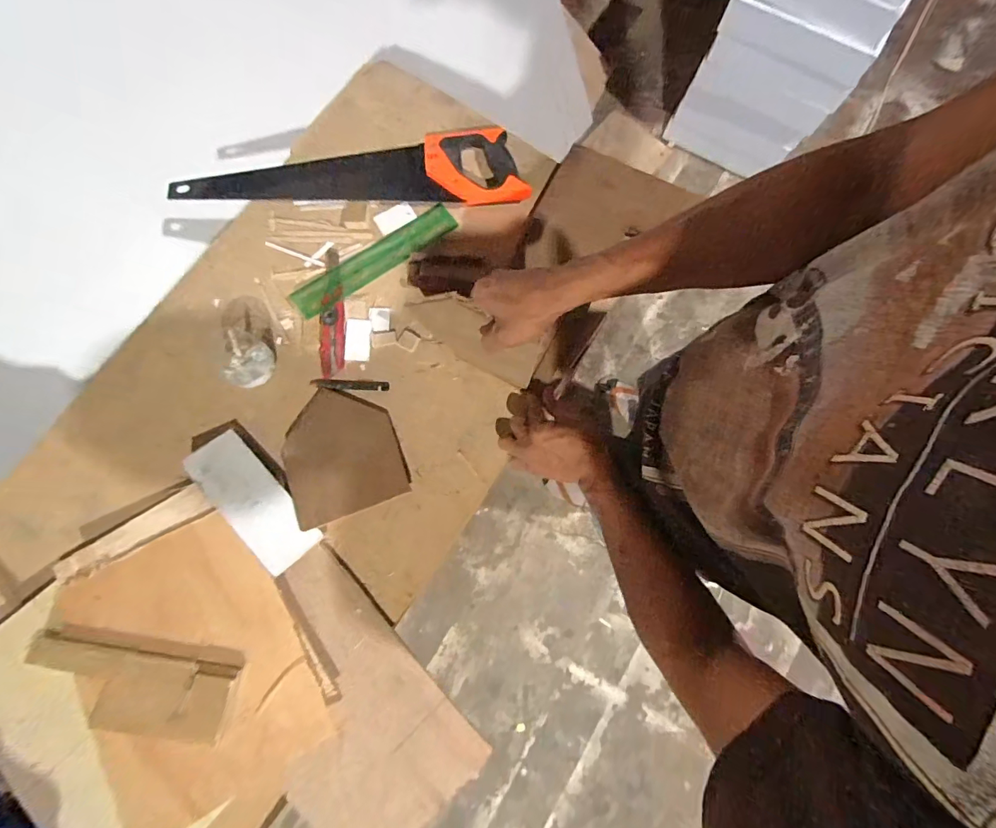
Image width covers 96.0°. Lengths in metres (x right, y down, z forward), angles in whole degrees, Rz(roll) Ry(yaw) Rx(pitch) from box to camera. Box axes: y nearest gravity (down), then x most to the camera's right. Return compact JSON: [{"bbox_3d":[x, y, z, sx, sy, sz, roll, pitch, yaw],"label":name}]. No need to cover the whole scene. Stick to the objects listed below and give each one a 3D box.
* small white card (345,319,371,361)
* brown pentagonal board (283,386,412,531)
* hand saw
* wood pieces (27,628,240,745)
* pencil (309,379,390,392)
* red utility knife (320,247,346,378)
[{"bbox_3d":[-0.189,-0.101,0.605,0.033,0.004,0.059,-1,80,1],"label":"small white card"},{"bbox_3d":[-0.199,0.046,0.569,0.136,0.007,0.158,-19,73,-12],"label":"brown pentagonal board"},{"bbox_3d":[-0.225,-0.367,0.667,0.523,0.031,0.124,-1,80,1],"label":"hand saw"},{"bbox_3d":[-0.384,0.281,0.463,0.215,0.008,0.072,12,63,-3],"label":"wood pieces"},{"bbox_3d":[-0.198,-0.040,0.602,0.102,0.007,0.014,2,80,1],"label":"pencil"},{"bbox_3d":[-0.226,-0.143,0.617,0.033,0.011,0.187,-4,80,0],"label":"red utility knife"}]

